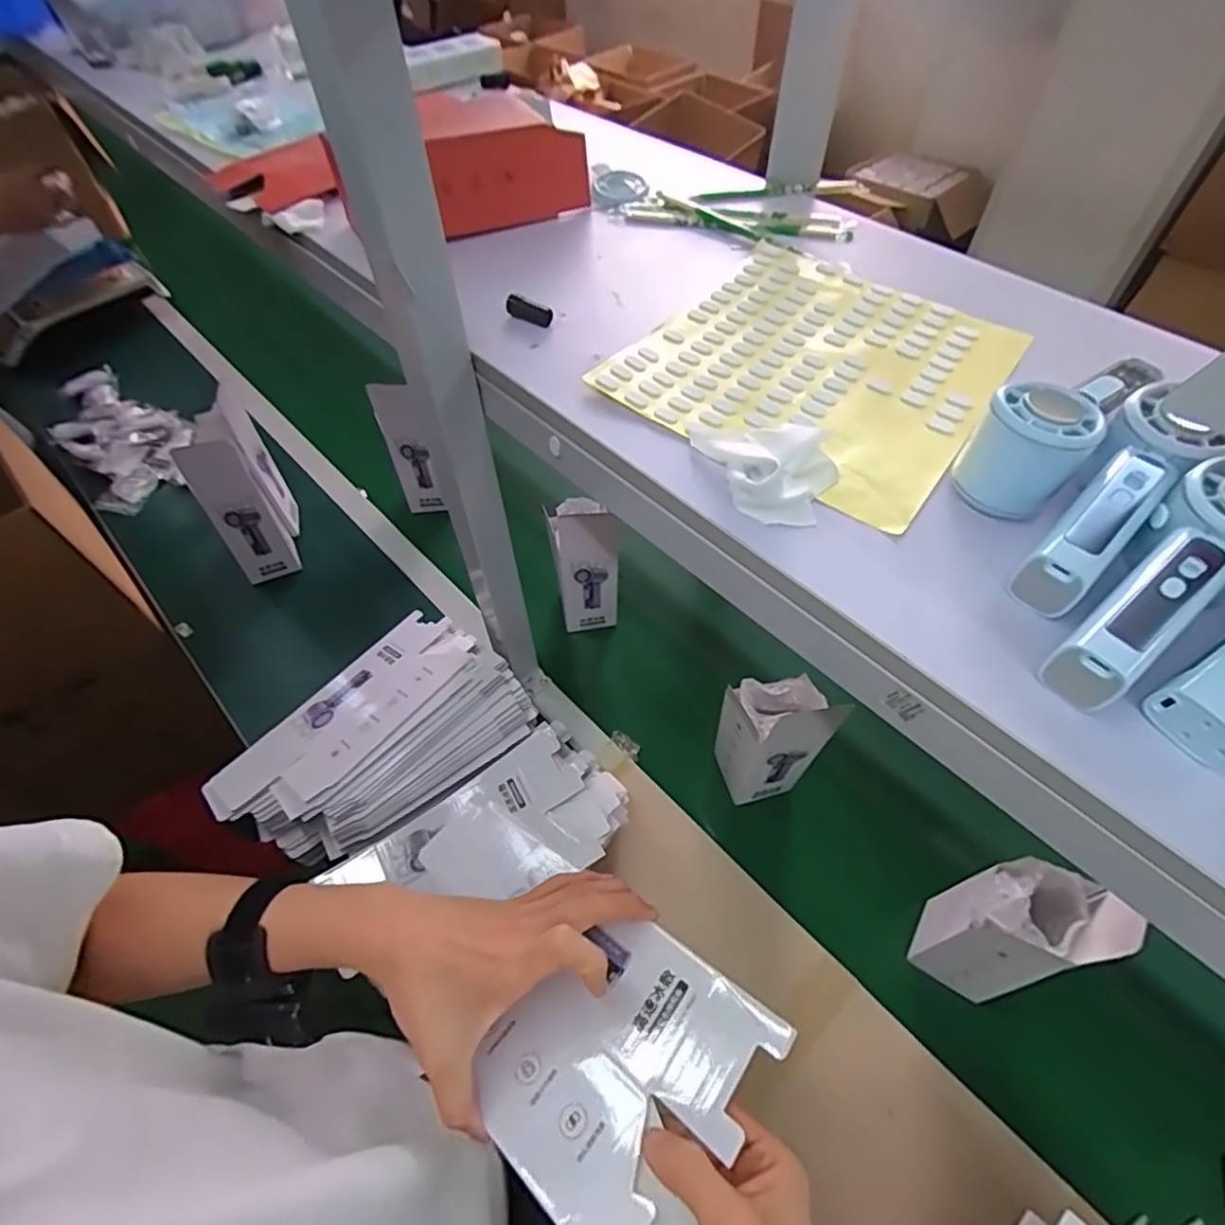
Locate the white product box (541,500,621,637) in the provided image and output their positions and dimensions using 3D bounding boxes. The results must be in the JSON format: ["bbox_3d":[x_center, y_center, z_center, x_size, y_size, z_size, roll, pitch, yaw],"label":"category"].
[{"bbox_3d":[-0.035,-0.065,0.831,0.079,0.221,0.057,-6,55,-4],"label":"white product box"}]

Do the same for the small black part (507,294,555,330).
[{"bbox_3d":[-0.066,-0.238,0.504,0.038,0.016,0.008,22,58,15],"label":"small black part"}]

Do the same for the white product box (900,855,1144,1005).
[{"bbox_3d":[0.350,0.275,0.564,0.075,0.217,0.082,27,59,18],"label":"white product box"}]

